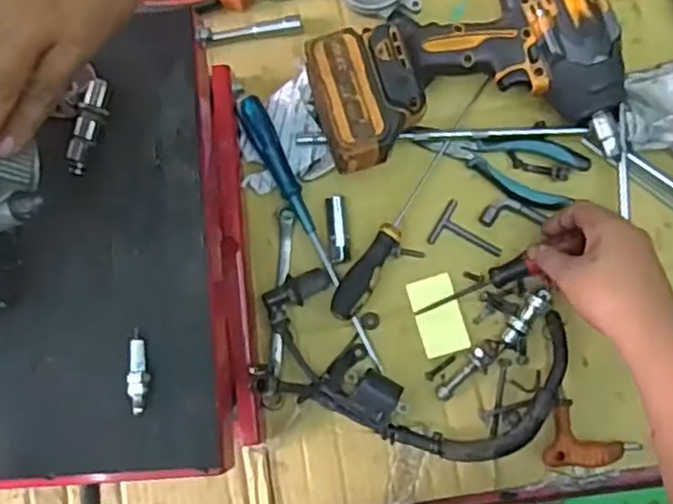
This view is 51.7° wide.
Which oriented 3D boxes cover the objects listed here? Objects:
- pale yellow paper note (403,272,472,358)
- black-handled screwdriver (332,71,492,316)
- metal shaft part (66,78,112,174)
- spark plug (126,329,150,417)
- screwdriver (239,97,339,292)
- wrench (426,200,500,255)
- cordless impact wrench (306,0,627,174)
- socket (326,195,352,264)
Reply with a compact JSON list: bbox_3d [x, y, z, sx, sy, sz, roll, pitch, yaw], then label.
[{"bbox_3d":[0.097,0.060,0.660,0.042,0.008,0.074,-19,73,10],"label":"pale yellow paper note"},{"bbox_3d":[0.075,-0.049,0.653,0.029,0.031,0.260,34,88,8],"label":"black-handled screwdriver"},{"bbox_3d":[-0.188,-0.094,0.526,0.019,0.014,0.072,16,86,7],"label":"metal shaft part"},{"bbox_3d":[-0.144,0.088,0.507,0.013,0.012,0.061,-6,83,5],"label":"spark plug"},{"bbox_3d":[-0.046,-0.057,0.666,0.025,0.029,0.220,-23,82,2],"label":"screwdriver"},{"bbox_3d":[0.125,-0.014,0.660,0.065,0.006,0.046,31,88,8],"label":"wrench"},{"bbox_3d":[0.118,-0.158,0.626,0.264,0.095,0.171,-16,83,3],"label":"cordless impact wrench"},{"bbox_3d":[0.002,-0.022,0.666,0.019,0.018,0.063,-6,83,5],"label":"socket"}]

